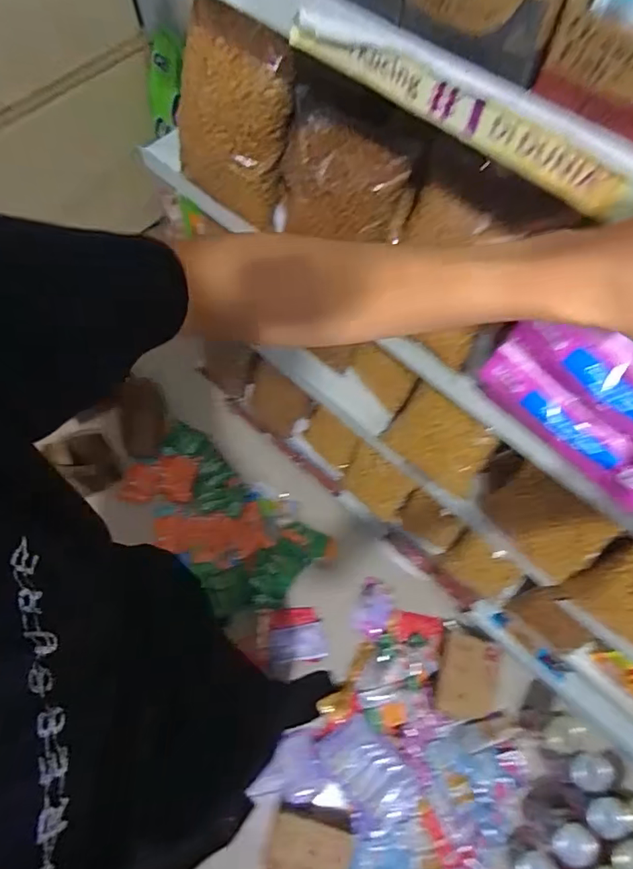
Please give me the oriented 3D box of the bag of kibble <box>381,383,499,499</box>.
[{"bbox_3d":[0.195,0.011,0.799,0.168,0.139,0.070,36,71,15],"label":"bag of kibble"}]

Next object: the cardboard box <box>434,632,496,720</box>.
[{"bbox_3d":[0.369,0.590,1.224,0.141,0.059,0.187,14,67,6],"label":"cardboard box"}]

